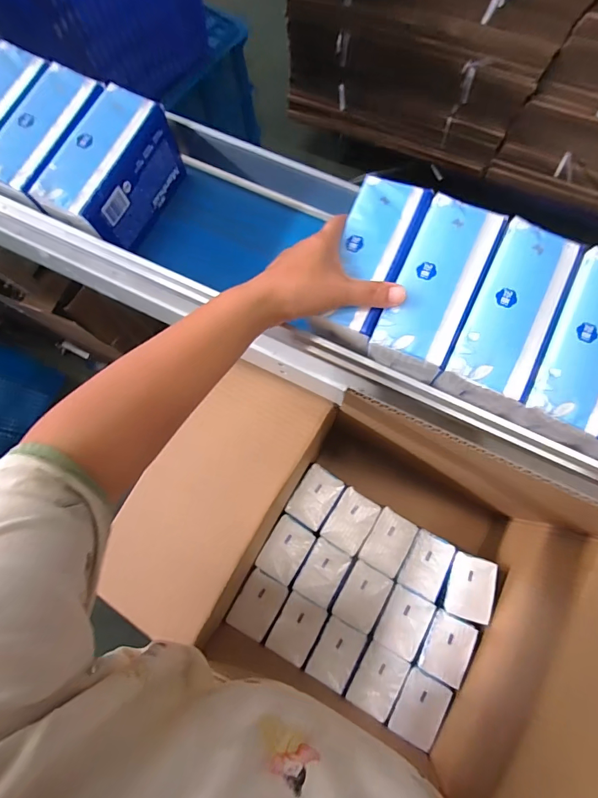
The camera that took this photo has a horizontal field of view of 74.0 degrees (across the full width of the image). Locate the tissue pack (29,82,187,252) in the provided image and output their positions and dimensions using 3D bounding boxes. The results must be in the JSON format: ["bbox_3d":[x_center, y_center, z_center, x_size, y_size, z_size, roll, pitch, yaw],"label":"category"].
[{"bbox_3d":[-0.191,-0.230,0.418,0.071,0.081,0.145,25,79,7],"label":"tissue pack"}]

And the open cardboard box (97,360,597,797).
[{"bbox_3d":[0.105,0.244,0.586,0.498,0.330,0.380,29,79,8],"label":"open cardboard box"}]

